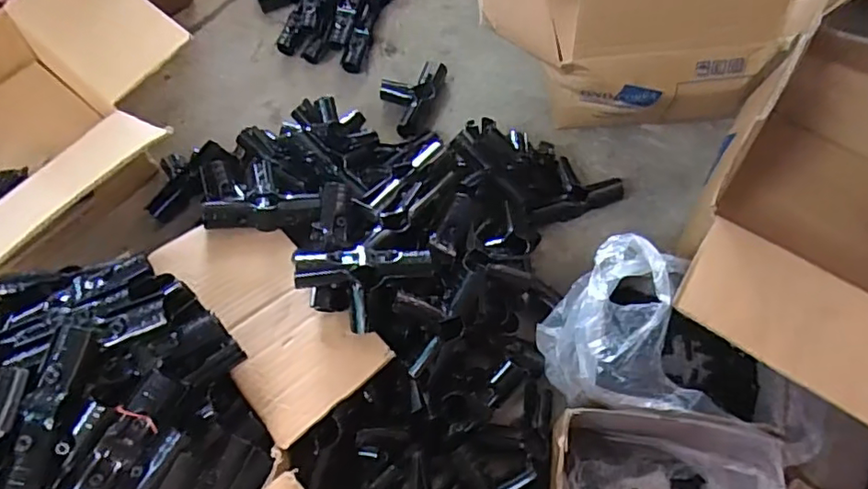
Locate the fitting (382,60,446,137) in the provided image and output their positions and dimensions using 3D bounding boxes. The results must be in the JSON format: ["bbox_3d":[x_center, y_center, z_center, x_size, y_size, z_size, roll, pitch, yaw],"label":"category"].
[{"bbox_3d":[-0.040,-0.223,0.894,0.081,0.028,0.139,16,64,10],"label":"fitting"}]

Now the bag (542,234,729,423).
[{"bbox_3d":[0.198,0.091,0.641,0.149,0.116,0.197,-5,62,-1],"label":"bag"}]

